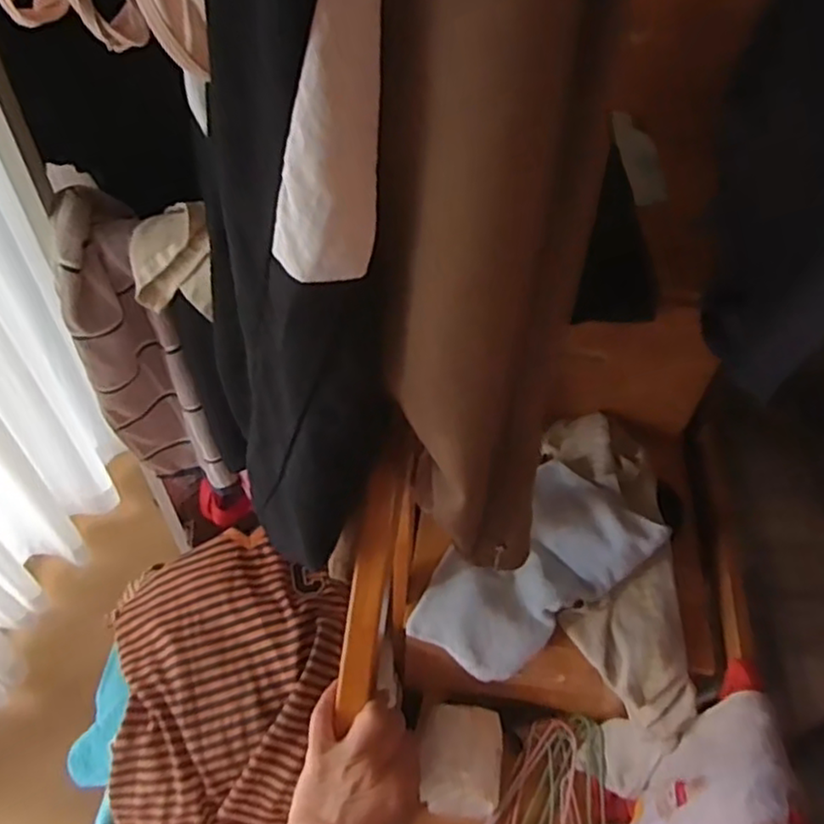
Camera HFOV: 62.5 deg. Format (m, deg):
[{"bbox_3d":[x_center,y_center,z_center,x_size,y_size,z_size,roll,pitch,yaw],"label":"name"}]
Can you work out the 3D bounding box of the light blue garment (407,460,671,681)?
[{"bbox_3d":[0.149,0.202,0.897,0.333,0.054,0.182,-34,58,-9],"label":"light blue garment"}]

